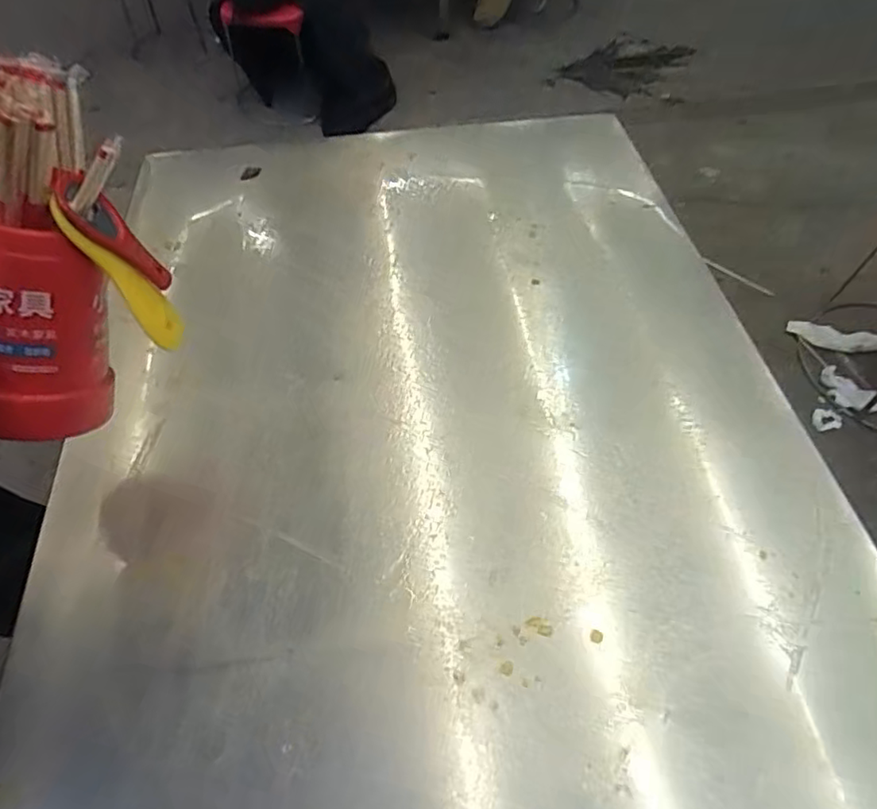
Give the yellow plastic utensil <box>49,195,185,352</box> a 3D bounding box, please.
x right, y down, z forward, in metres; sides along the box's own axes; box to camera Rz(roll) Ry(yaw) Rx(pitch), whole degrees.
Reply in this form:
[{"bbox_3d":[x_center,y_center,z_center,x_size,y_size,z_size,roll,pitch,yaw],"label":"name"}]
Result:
[{"bbox_3d":[-0.219,-0.088,0.408,0.013,0.115,0.030,2,49,37],"label":"yellow plastic utensil"}]

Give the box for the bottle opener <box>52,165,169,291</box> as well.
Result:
[{"bbox_3d":[-0.224,-0.116,0.409,0.020,0.093,0.040,-8,48,32],"label":"bottle opener"}]

